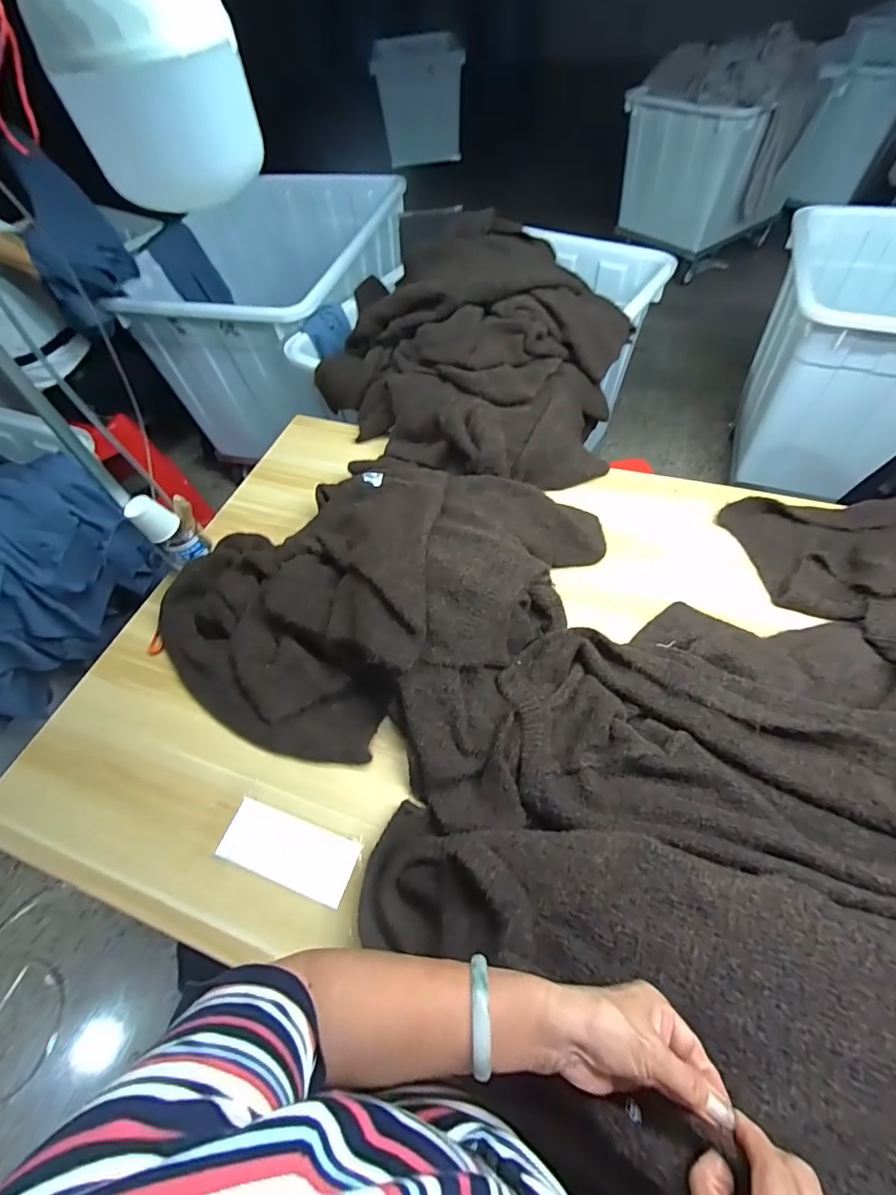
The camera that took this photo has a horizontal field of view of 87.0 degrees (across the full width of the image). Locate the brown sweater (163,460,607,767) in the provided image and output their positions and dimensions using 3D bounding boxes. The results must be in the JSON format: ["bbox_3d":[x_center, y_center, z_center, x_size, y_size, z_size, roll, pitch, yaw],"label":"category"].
[{"bbox_3d":[-0.127,-0.050,0.778,0.640,0.166,0.600,21,61,18],"label":"brown sweater"}]

